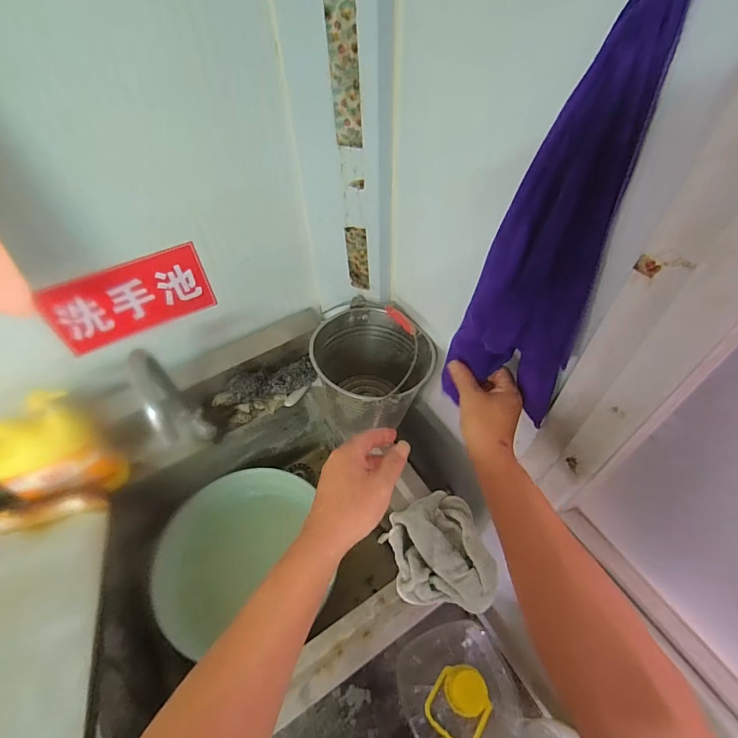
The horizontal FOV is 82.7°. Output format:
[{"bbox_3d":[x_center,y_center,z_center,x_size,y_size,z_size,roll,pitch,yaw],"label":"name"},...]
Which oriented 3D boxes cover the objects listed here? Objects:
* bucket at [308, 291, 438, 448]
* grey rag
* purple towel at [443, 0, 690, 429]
[{"bbox_3d":[0.001,0.006,0.816,0.194,0.194,0.207,0,50,0],"label":"bucket"},{"bbox_3d":[0.115,0.301,0.683,0.146,0.048,0.177,-12,51,-9],"label":"grey rag"},{"bbox_3d":[0.175,-0.107,0.422,0.134,0.422,0.046,29,50,22],"label":"purple towel"}]

